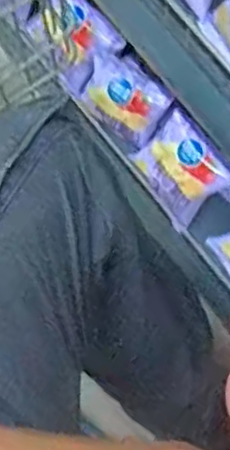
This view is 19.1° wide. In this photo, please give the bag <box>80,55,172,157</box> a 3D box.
[{"bbox_3d":[0.007,-0.151,0.860,0.103,0.050,0.106,45,122,8],"label":"bag"}]

